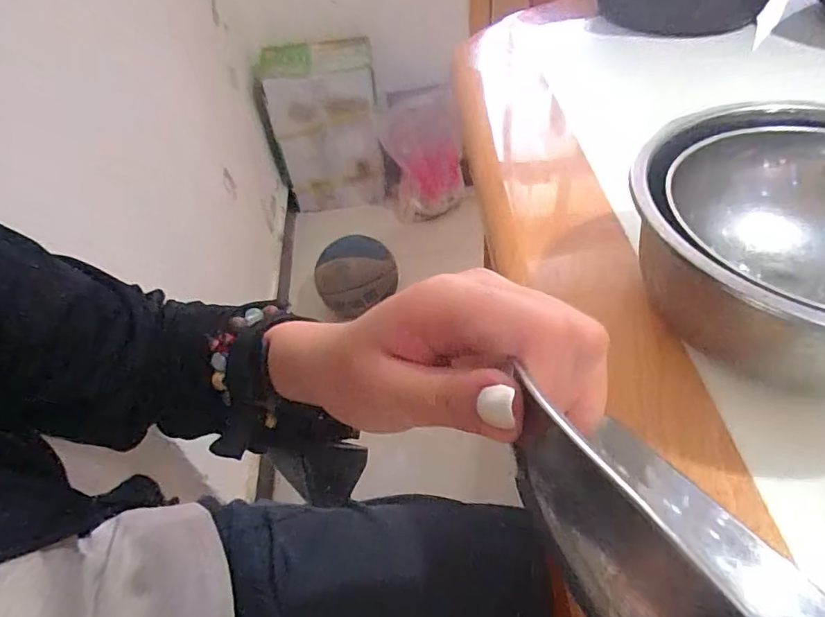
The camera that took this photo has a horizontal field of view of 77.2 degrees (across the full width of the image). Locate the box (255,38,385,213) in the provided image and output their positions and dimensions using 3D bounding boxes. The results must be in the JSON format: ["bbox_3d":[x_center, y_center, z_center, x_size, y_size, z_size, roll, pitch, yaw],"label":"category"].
[{"bbox_3d":[-0.244,-0.515,1.513,0.293,0.431,0.176,-8,48,0],"label":"box"}]

